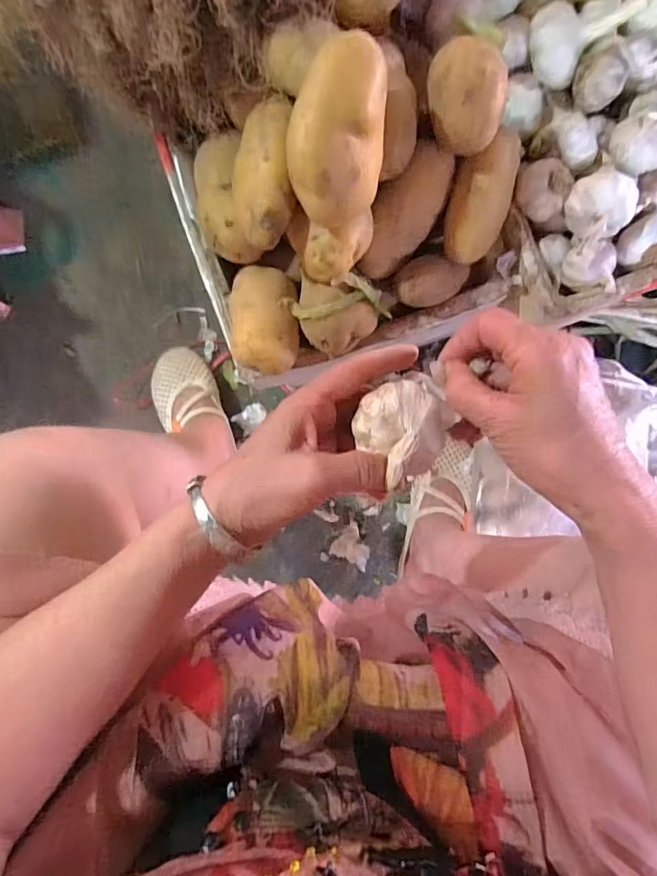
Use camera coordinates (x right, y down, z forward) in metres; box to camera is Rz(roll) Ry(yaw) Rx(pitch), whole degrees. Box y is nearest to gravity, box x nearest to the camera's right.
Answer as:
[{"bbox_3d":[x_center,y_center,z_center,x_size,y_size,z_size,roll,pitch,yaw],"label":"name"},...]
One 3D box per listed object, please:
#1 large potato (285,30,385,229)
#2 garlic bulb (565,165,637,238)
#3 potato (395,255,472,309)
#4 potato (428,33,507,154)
[{"bbox_3d":[0.005,-0.233,0.367,0.075,0.050,0.118,-11,124,-12],"label":"large potato"},{"bbox_3d":[0.265,-0.227,0.456,0.050,0.050,0.060,-21,86,-2],"label":"garlic bulb"},{"bbox_3d":[0.109,-0.161,0.487,0.078,0.032,0.043,-14,86,-1],"label":"potato"},{"bbox_3d":[0.113,-0.279,0.388,0.060,0.051,0.062,0,86,0],"label":"potato"}]

